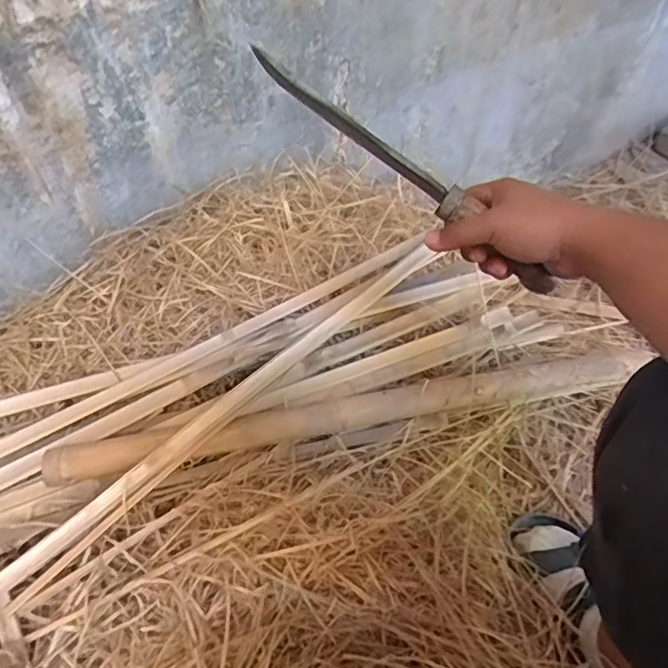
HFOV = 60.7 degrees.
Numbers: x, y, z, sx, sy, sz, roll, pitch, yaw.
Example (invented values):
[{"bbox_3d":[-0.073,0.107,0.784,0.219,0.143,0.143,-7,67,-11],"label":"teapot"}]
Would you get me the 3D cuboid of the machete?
[{"bbox_3d":[0.062,-0.141,0.496,0.326,0.037,0.035,39,57,0],"label":"machete"}]

